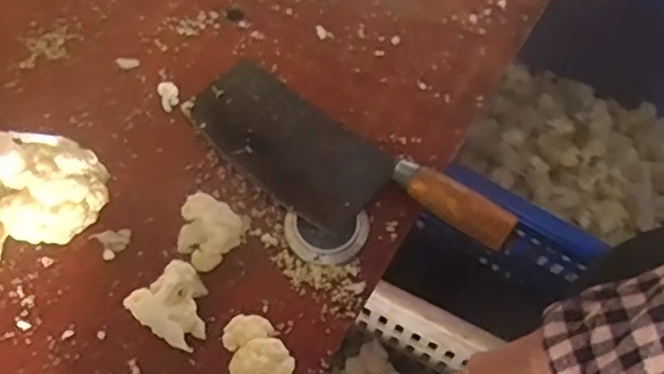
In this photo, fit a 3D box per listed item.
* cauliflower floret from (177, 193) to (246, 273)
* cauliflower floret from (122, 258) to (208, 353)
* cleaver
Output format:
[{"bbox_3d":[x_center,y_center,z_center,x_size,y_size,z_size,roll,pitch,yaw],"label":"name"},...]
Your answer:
[{"bbox_3d":[-0.093,0.033,0.485,0.046,0.024,0.049,1,63,-2],"label":"cauliflower floret"},{"bbox_3d":[-0.106,0.083,0.455,0.049,0.032,0.052,-41,72,-20],"label":"cauliflower floret"},{"bbox_3d":[0.004,-0.015,0.507,0.266,0.032,0.095,35,67,14],"label":"cleaver"}]

